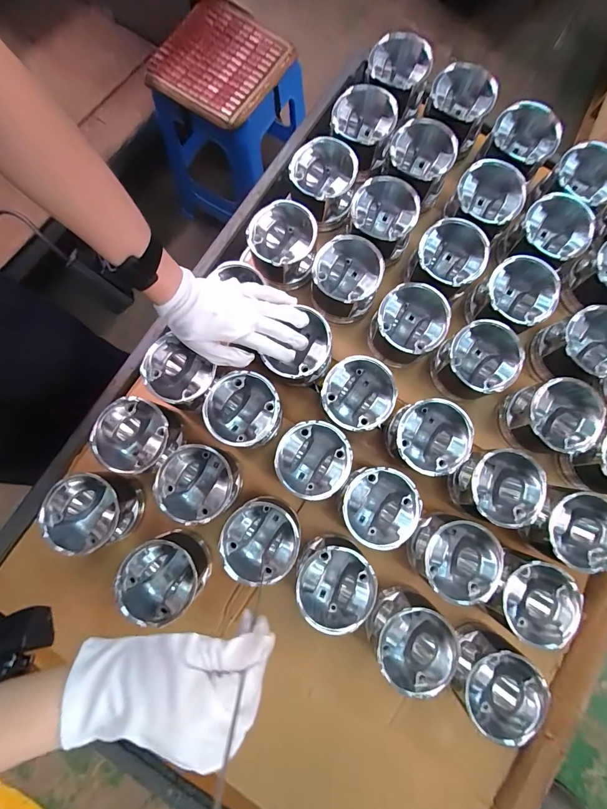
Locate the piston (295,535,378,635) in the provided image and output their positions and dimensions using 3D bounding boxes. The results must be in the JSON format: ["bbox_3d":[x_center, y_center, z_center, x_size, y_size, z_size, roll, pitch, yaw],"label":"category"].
[{"bbox_3d":[0.037,0.220,0.455,0.093,0.076,0.097,0,81,-1],"label":"piston"}]

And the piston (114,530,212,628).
[{"bbox_3d":[-0.175,0.215,0.459,0.104,0.079,0.093,-40,84,-7],"label":"piston"}]

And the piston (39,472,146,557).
[{"bbox_3d":[-0.266,0.138,0.468,0.085,0.091,0.092,0,81,-1],"label":"piston"}]

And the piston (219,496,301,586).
[{"bbox_3d":[-0.051,0.172,0.468,0.096,0.087,0.089,0,81,-1],"label":"piston"}]

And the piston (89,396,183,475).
[{"bbox_3d":[-0.213,0.045,0.481,0.092,0.073,0.093,0,81,-1],"label":"piston"}]

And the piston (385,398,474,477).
[{"bbox_3d":[0.162,0.047,0.478,0.090,0.080,0.090,0,77,1],"label":"piston"}]

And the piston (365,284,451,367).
[{"bbox_3d":[0.142,-0.104,0.506,0.091,0.096,0.097,0,81,-1],"label":"piston"}]

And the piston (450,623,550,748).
[{"bbox_3d":[0.226,0.334,0.441,0.089,0.077,0.093,0,81,-1],"label":"piston"}]

